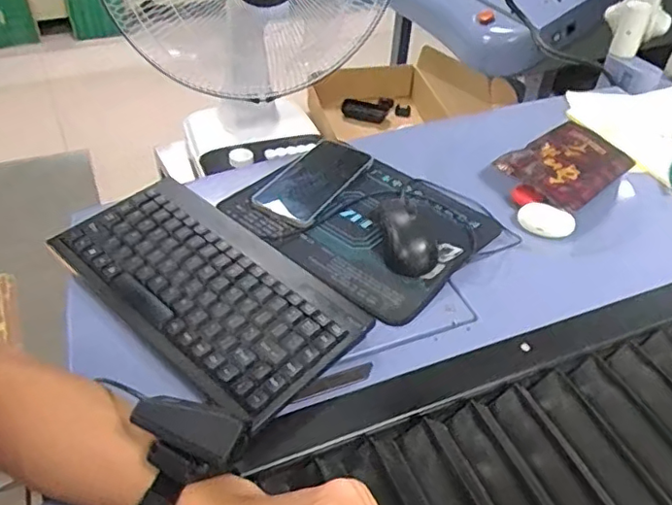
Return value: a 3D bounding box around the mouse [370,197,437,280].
[{"bbox_3d":[0.072,-0.026,0.605,0.052,0.032,0.114,-5,43,-10],"label":"mouse"}]

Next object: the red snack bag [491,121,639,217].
[{"bbox_3d":[0.299,-0.119,0.740,0.157,0.020,0.116,-26,48,-28],"label":"red snack bag"}]

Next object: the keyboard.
[{"bbox_3d":[-0.120,0.028,0.533,0.283,0.034,0.149,34,50,28],"label":"keyboard"}]

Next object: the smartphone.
[{"bbox_3d":[-0.027,-0.087,0.678,0.079,0.011,0.149,26,54,22],"label":"smartphone"}]

